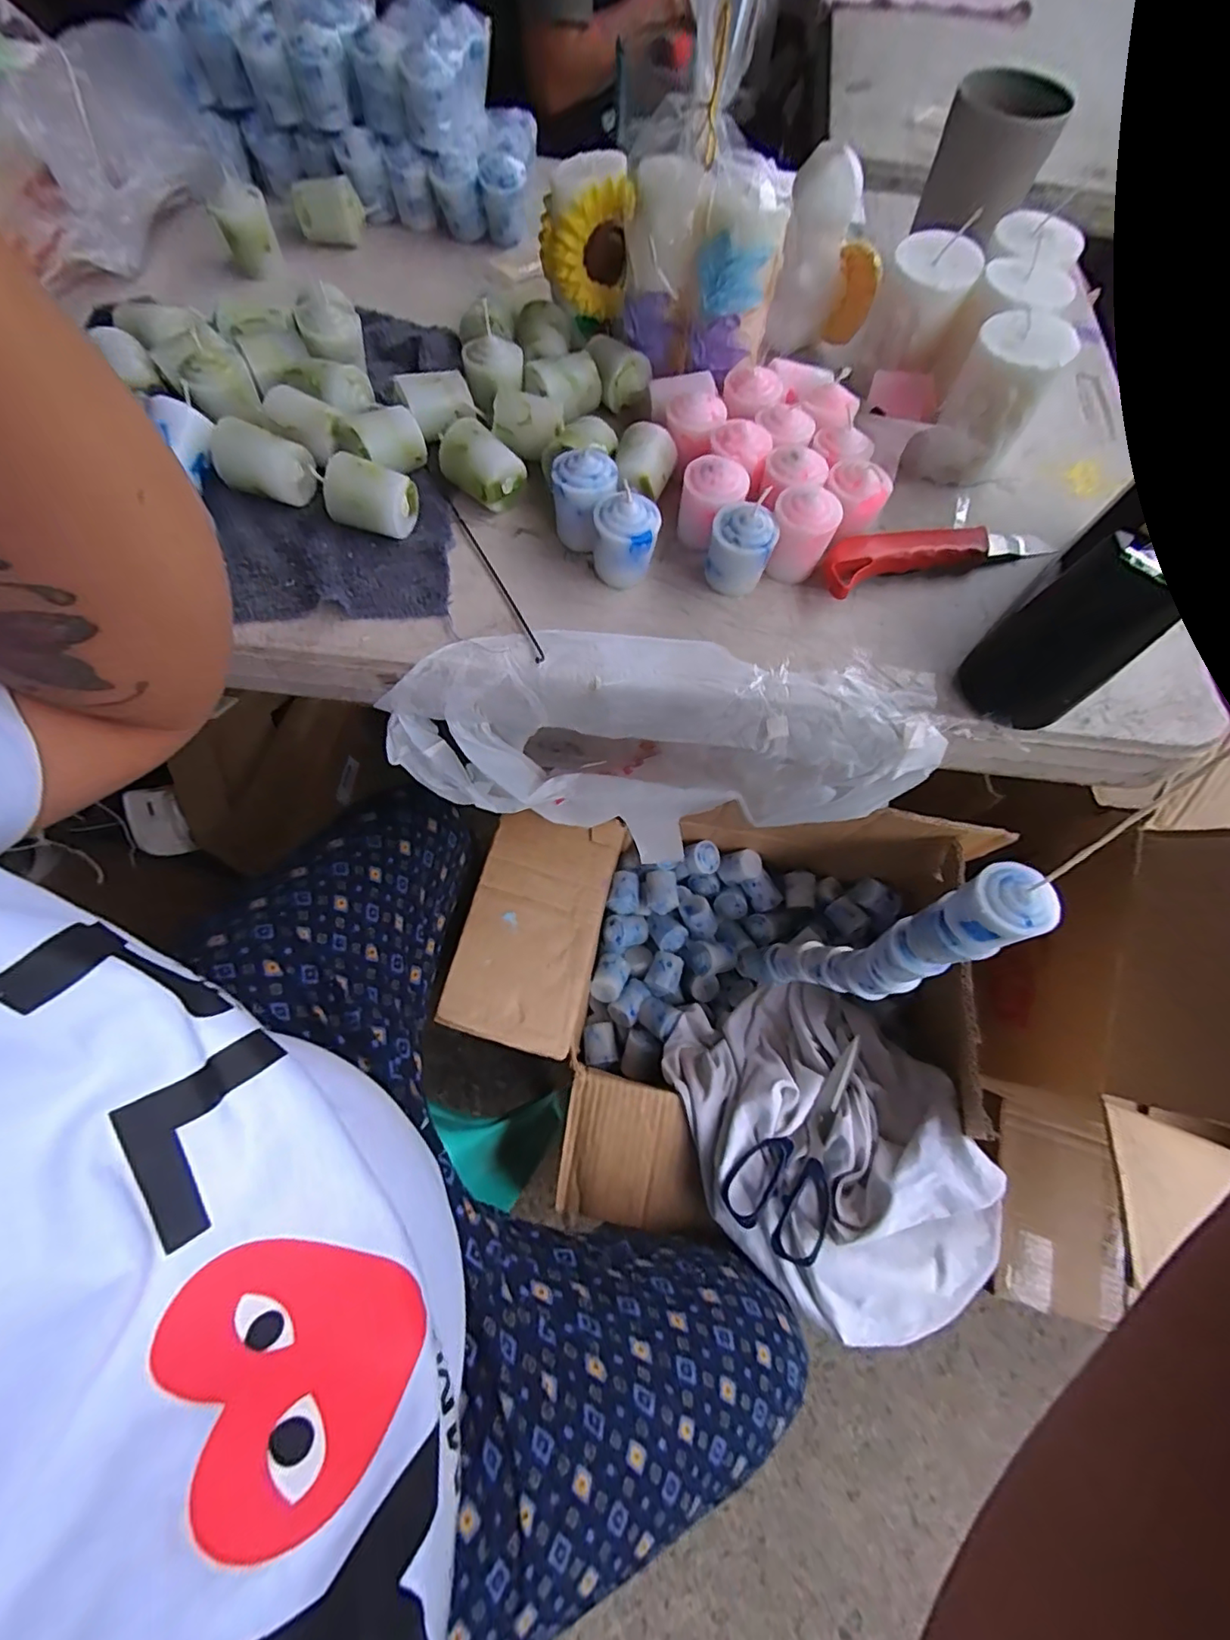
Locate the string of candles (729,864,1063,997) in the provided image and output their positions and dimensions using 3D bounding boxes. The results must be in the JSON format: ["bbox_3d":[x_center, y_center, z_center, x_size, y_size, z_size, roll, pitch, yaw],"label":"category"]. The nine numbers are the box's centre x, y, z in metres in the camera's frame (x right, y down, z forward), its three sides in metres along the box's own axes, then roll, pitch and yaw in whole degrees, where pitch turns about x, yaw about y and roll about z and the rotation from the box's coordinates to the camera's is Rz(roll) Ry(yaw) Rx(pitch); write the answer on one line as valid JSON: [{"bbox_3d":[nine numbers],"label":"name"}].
[{"bbox_3d":[0.183,0.107,0.463,0.065,0.401,0.039,36,72,11],"label":"string of candles"}]

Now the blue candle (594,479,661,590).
[{"bbox_3d":[0.007,-0.164,0.338,0.035,0.045,0.035,13,69,3],"label":"blue candle"}]

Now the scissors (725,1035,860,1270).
[{"bbox_3d":[0.161,0.268,0.494,0.076,0.022,0.179,27,70,8],"label":"scissors"}]

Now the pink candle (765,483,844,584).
[{"bbox_3d":[0.110,-0.171,0.347,0.039,0.047,0.036,18,69,5],"label":"pink candle"}]

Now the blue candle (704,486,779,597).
[{"bbox_3d":[0.074,-0.159,0.338,0.036,0.048,0.031,18,69,5],"label":"blue candle"}]

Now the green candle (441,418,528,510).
[{"bbox_3d":[-0.084,-0.222,0.361,0.043,0.040,0.032,37,72,11],"label":"green candle"}]

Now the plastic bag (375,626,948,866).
[{"bbox_3d":[0.021,-0.051,0.417,0.339,0.188,0.090,4,69,-1],"label":"plastic bag"}]

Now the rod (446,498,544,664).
[{"bbox_3d":[-0.072,-0.148,0.349,0.009,0.006,0.134,-26,72,-11],"label":"rod"}]

